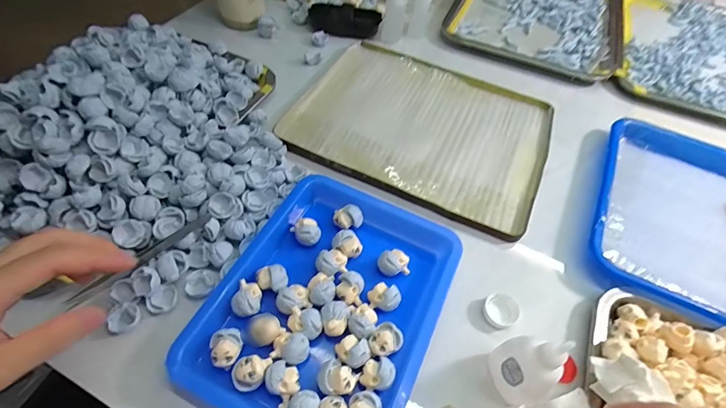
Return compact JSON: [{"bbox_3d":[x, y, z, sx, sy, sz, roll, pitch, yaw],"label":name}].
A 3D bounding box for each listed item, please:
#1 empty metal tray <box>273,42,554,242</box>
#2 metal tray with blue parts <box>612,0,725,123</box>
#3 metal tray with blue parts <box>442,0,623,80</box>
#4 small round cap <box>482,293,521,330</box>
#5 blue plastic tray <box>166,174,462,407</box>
[{"bbox_3d":[0.074,-0.105,0.472,0.300,0.012,0.244,23,57,11],"label":"empty metal tray"},{"bbox_3d":[0.557,-0.250,0.614,0.248,0.024,0.334,22,56,13],"label":"metal tray with blue parts"},{"bbox_3d":[0.309,-0.344,0.658,0.271,0.018,0.343,22,57,10],"label":"metal tray with blue parts"},{"bbox_3d":[0.124,0.095,0.334,0.029,0.008,0.029,2,56,-3],"label":"small round cap"},{"bbox_3d":[-0.026,0.080,0.319,0.169,0.027,0.221,23,57,11],"label":"blue plastic tray"}]

